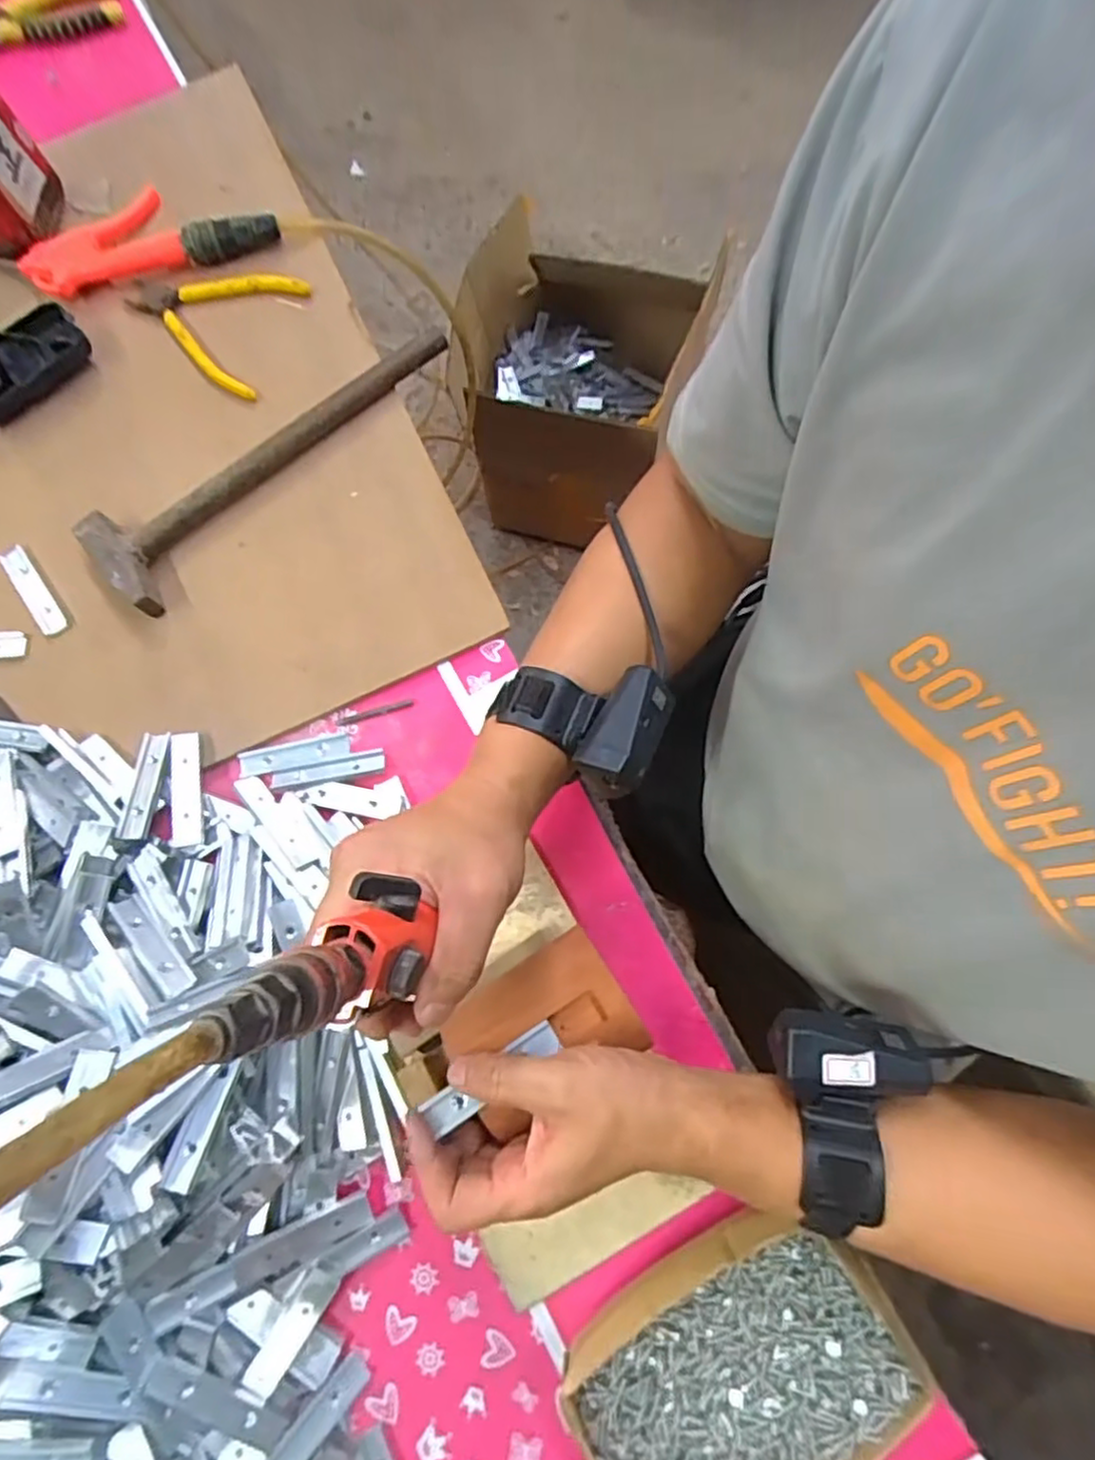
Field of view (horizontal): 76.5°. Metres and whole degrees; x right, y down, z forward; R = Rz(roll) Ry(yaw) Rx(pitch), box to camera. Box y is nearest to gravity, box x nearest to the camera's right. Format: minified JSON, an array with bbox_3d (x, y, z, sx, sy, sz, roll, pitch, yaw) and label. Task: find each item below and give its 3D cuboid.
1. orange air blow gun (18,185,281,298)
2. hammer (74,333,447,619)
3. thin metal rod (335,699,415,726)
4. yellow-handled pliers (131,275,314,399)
[{"bbox_3d":[-0.331,-0.415,0.577,0.206,0.029,0.087,-12,76,-2],"label":"orange air blow gun"},{"bbox_3d":[-0.209,-0.212,0.535,0.314,0.036,0.079,-40,81,-11],"label":"hammer"},{"bbox_3d":[-0.127,-0.013,0.508,0.057,0.004,0.006,-15,76,-2],"label":"thin metal rod"},{"bbox_3d":[-0.277,-0.342,0.570,0.128,0.021,0.111,22,78,6],"label":"yellow-handled pliers"}]

